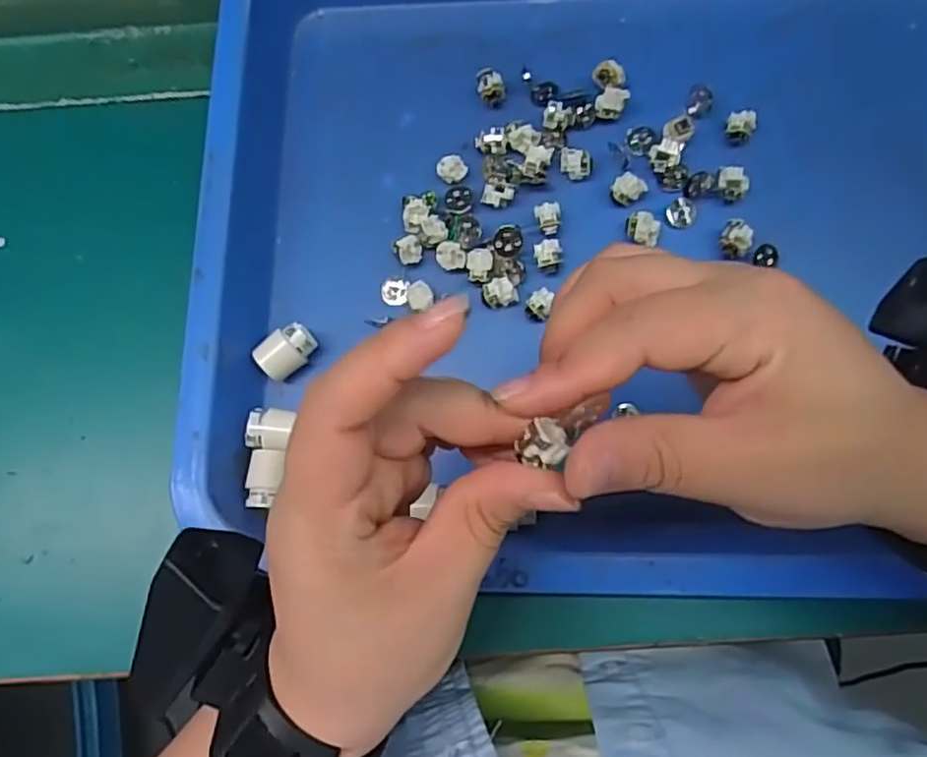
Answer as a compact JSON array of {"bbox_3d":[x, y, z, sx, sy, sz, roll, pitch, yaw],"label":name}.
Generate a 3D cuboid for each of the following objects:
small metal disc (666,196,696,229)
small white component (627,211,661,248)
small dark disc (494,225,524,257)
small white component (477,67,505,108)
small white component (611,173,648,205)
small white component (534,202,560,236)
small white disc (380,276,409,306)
[{"bbox_3d":[0.110,-0.083,0.333,0.015,0.006,0.016,0,76,1],"label":"small metal disc"},{"bbox_3d":[0.089,-0.074,0.326,0.016,0.007,0.015,7,76,2],"label":"small white component"},{"bbox_3d":[0.022,-0.068,0.327,0.015,0.005,0.015,0,76,1],"label":"small dark disc"},{"bbox_3d":[0.015,-0.155,0.355,0.015,0.016,0.016,2,76,1],"label":"small white component"},{"bbox_3d":[0.082,-0.095,0.332,0.016,0.007,0.014,-38,79,-8],"label":"small white component"},{"bbox_3d":[0.042,-0.080,0.331,0.012,0.010,0.016,-4,76,0],"label":"small white component"},{"bbox_3d":[-0.035,-0.045,0.339,0.015,0.004,0.015,0,76,1],"label":"small white disc"}]

